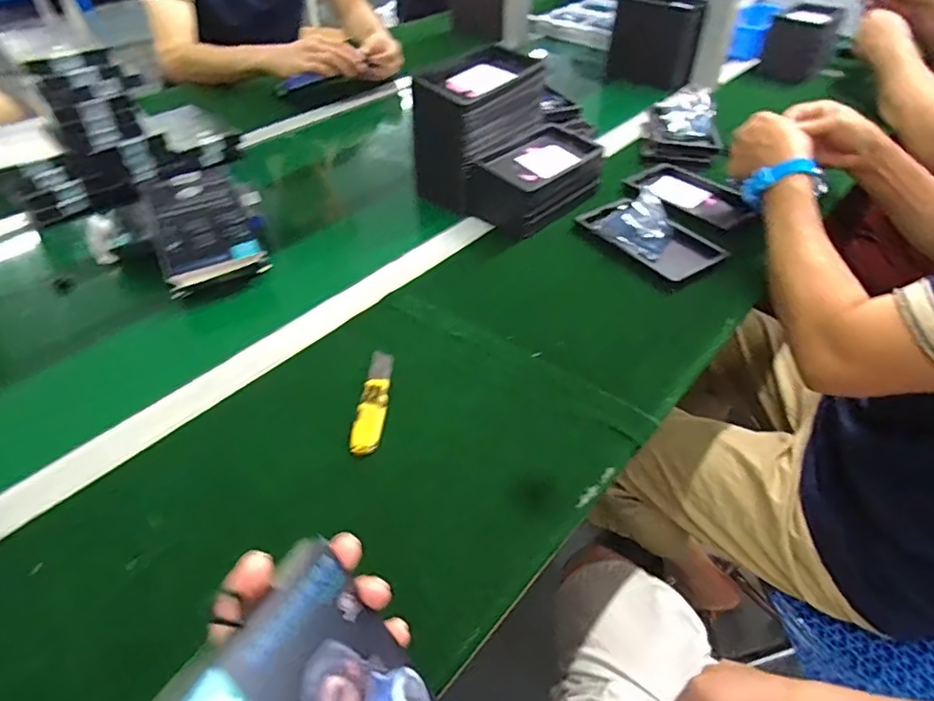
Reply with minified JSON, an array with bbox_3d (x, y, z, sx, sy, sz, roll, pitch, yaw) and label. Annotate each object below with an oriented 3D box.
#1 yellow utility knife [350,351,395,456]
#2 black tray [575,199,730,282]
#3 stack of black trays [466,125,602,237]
[{"bbox_3d":[-0.081,0.043,0.484,0.025,0.006,0.114,2,43,2],"label":"yellow utility knife"},{"bbox_3d":[0.211,-0.137,0.646,0.088,0.020,0.160,-25,49,-25],"label":"black tray"},{"bbox_3d":[0.086,-0.216,0.693,0.105,0.058,0.163,31,51,28],"label":"stack of black trays"}]

